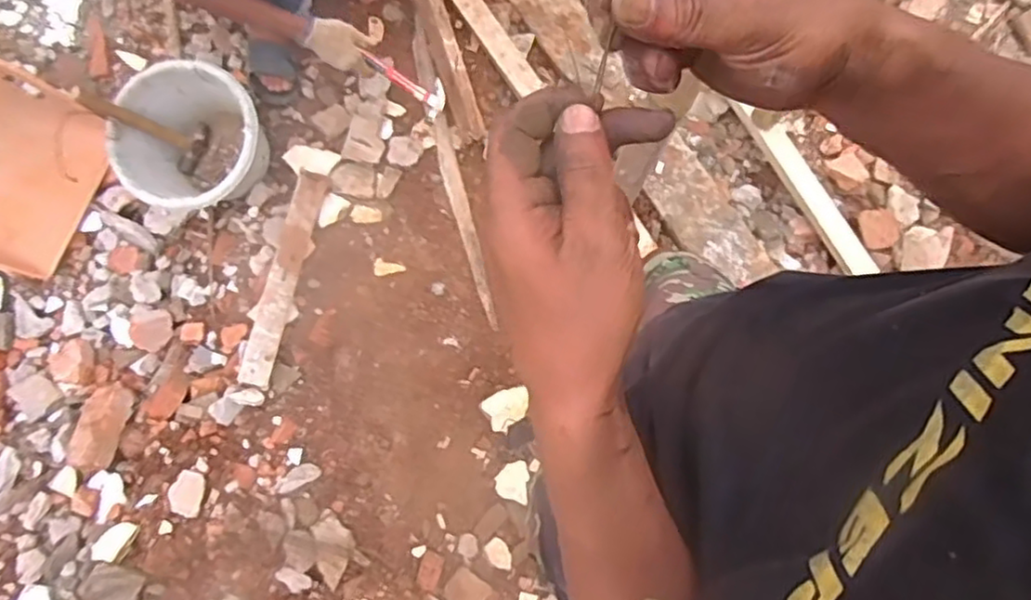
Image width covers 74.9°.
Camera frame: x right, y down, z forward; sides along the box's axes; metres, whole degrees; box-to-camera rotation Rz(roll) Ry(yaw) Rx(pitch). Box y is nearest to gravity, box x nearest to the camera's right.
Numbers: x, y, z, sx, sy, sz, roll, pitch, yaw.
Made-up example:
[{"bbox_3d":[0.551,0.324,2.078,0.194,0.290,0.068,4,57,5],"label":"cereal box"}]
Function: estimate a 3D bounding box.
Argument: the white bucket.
[{"bbox_3d":[-0.666,-0.316,1.386,0.264,0.200,0.276,1,78,-2],"label":"white bucket"}]

